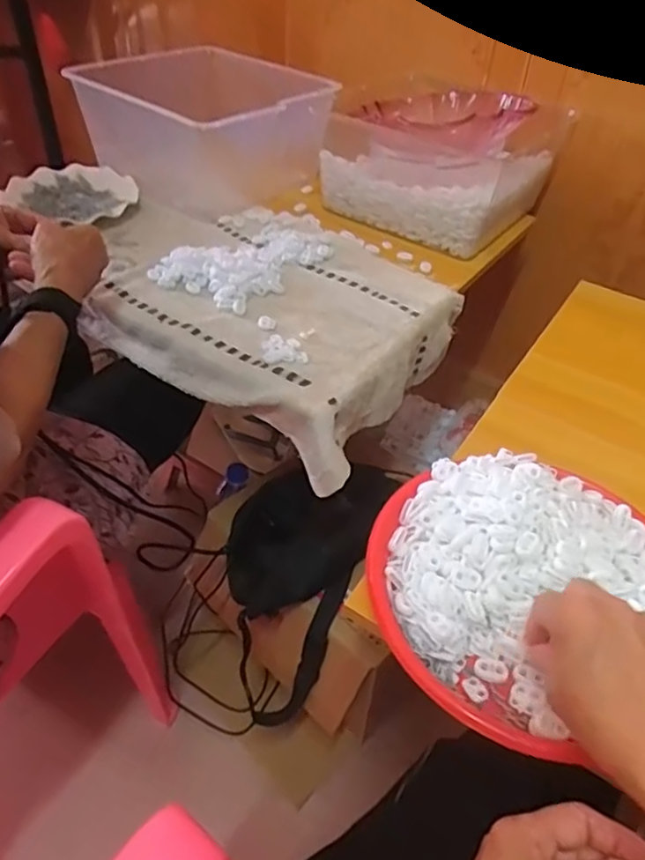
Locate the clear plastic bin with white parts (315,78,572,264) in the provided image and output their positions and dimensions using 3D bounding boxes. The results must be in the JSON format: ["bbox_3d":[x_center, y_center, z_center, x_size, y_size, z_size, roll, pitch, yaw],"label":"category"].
[{"bbox_3d":[0.178,-0.400,0.907,0.259,0.142,0.264,28,49,23],"label":"clear plastic bin with white parts"}]

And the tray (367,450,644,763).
[{"bbox_3d":[0.155,0.111,0.448,0.236,0.047,0.213,22,48,17],"label":"tray"}]

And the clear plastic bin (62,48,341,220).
[{"bbox_3d":[-0.169,-0.445,0.928,0.316,0.146,0.273,-34,55,-32],"label":"clear plastic bin"}]

